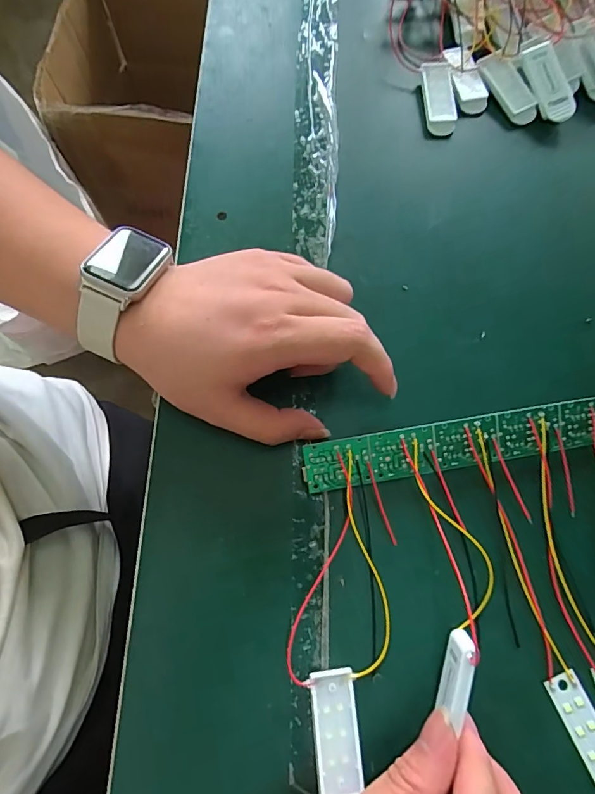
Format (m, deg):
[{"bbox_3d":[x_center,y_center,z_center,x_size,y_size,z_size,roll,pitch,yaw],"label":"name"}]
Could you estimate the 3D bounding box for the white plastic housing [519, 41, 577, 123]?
[{"bbox_3d":[0.176,-0.222,0.308,0.019,0.011,0.058,-21,86,-5],"label":"white plastic housing"}]

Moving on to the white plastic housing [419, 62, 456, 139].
[{"bbox_3d":[0.102,-0.216,0.318,0.021,0.010,0.059,-2,72,1],"label":"white plastic housing"}]

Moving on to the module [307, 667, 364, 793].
[{"bbox_3d":[0.018,0.155,0.202,0.020,0.009,0.051,-6,72,-1],"label":"module"}]

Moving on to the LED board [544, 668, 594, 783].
[{"bbox_3d":[0.135,0.154,0.203,0.016,0.004,0.046,-22,73,-6],"label":"LED board"}]

